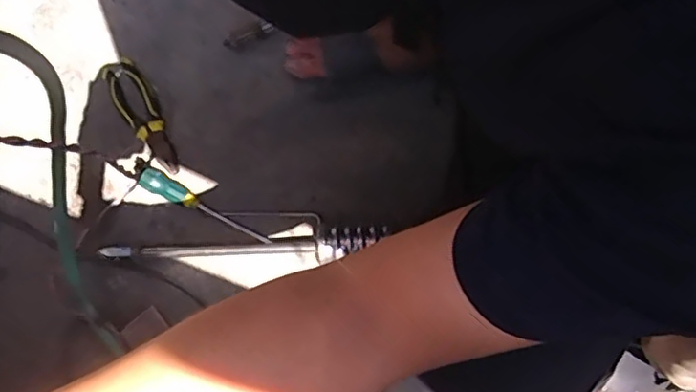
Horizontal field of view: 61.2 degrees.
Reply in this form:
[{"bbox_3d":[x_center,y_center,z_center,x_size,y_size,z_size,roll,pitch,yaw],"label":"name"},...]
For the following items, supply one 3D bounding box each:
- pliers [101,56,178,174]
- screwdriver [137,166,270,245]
[{"bbox_3d":[-0.304,-0.123,0.864,0.053,0.023,0.196,-31,77,-4],"label":"pliers"},{"bbox_3d":[-0.204,0.021,0.827,0.203,0.023,0.030,31,81,10],"label":"screwdriver"}]

